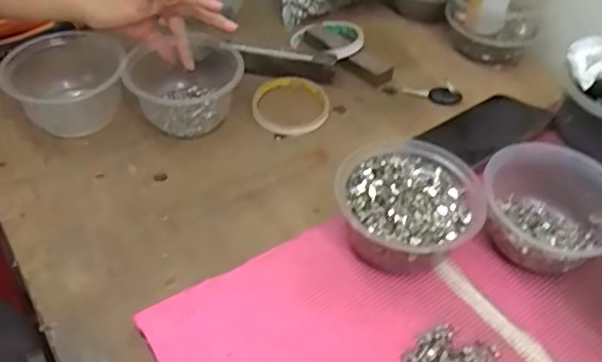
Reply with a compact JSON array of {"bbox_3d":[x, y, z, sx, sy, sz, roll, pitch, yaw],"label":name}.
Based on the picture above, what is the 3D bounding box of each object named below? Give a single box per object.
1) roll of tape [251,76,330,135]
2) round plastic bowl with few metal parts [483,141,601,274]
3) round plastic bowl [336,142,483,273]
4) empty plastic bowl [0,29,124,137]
[{"bbox_3d":[-0.012,-0.085,0.636,0.081,0.012,0.088,1,45,-1],"label":"roll of tape"},{"bbox_3d":[0.202,0.026,0.485,0.102,0.073,0.093,1,45,-1],"label":"round plastic bowl with few metal parts"},{"bbox_3d":[0.087,0.024,0.487,0.111,0.060,0.110,1,45,-1],"label":"round plastic bowl"},{"bbox_3d":[-0.234,-0.098,0.594,0.107,0.063,0.098,2,46,-2],"label":"empty plastic bowl"}]

